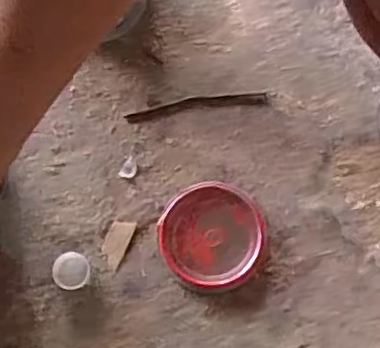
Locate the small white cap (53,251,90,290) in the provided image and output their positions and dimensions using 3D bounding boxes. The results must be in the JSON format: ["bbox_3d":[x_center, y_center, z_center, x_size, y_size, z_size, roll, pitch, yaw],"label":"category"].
[{"bbox_3d":[-0.110,0.090,0.594,0.033,0.009,0.033,-4,73,-1],"label":"small white cap"}]

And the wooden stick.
[{"bbox_3d":[0.006,-0.070,0.648,0.143,0.004,0.017,-9,73,-3],"label":"wooden stick"}]

